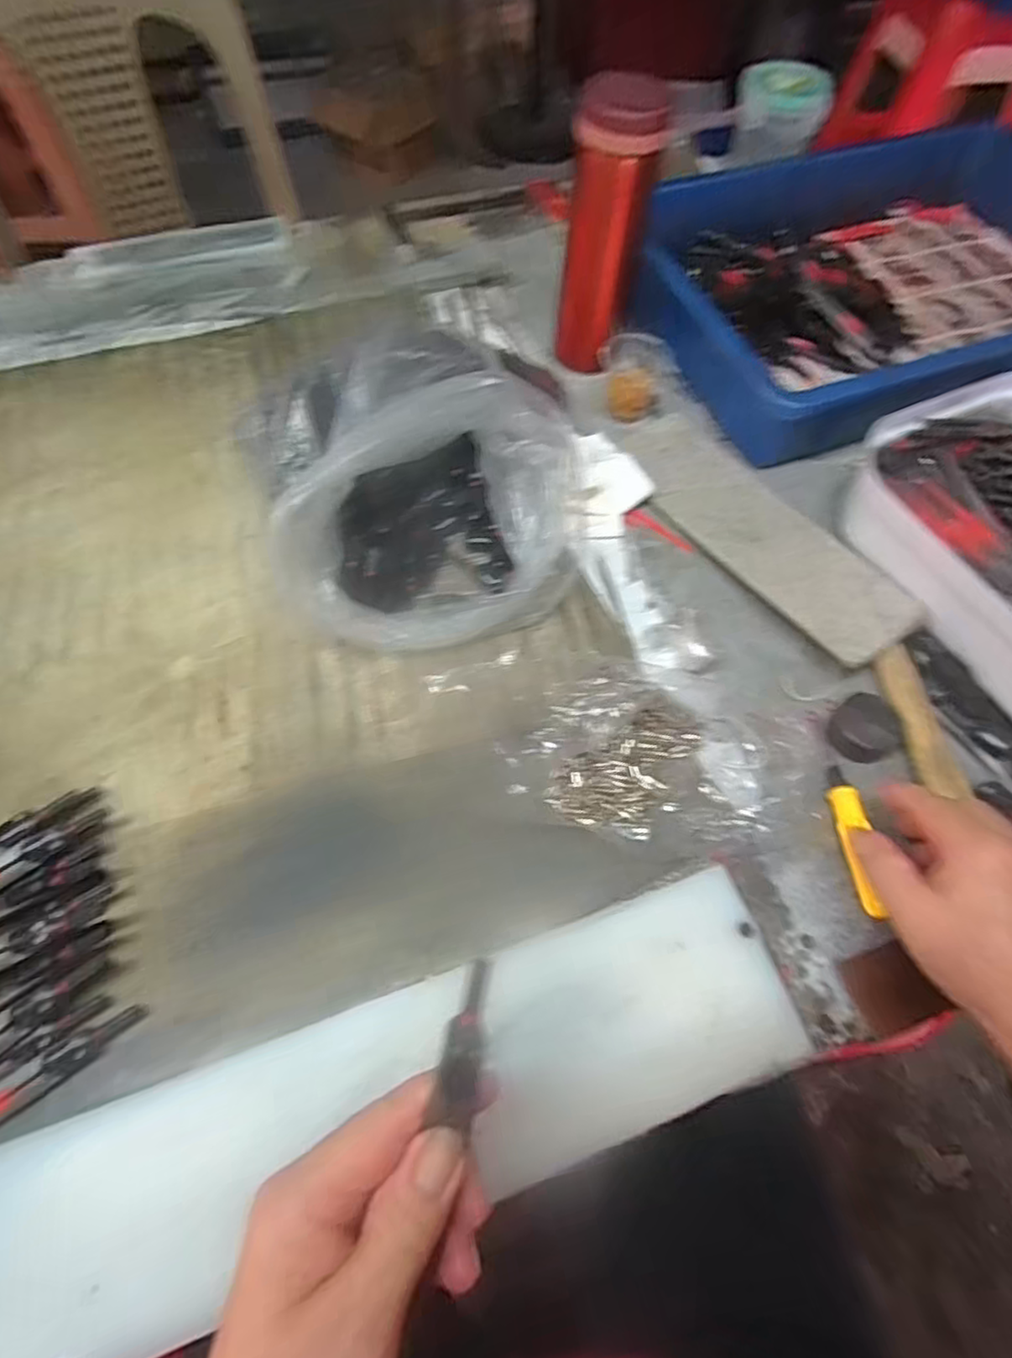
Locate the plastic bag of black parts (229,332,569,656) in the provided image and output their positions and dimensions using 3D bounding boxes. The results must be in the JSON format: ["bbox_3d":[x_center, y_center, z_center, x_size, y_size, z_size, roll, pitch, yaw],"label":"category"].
[{"bbox_3d":[-0.055,-0.128,0.440,0.193,0.091,0.206,-17,63,-11],"label":"plastic bag of black parts"}]

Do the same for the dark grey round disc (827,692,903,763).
[{"bbox_3d":[0.215,0.029,0.395,0.042,0.011,0.037,-38,69,-20],"label":"dark grey round disc"}]

